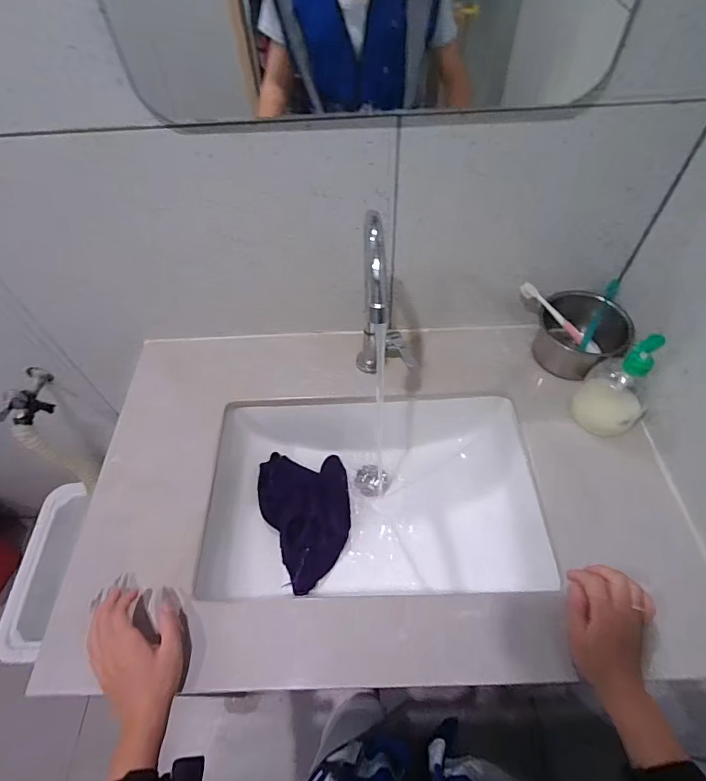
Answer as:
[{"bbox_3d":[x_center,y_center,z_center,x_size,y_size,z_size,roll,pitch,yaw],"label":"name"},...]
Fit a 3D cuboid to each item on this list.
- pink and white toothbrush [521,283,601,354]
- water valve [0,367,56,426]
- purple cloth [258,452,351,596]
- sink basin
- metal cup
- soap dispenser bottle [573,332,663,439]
[{"bbox_3d":[0.338,-0.116,0.707,0.169,0.014,0.020,40,60,-9],"label":"pink and white toothbrush"},{"bbox_3d":[-0.615,0.004,0.838,0.063,0.060,0.146,-10,39,-4],"label":"water valve"},{"bbox_3d":[-0.078,0.213,0.734,0.156,0.018,0.225,9,52,-21],"label":"purple cloth"},{"bbox_3d":[0.039,0.153,0.726,0.476,0.166,0.333,-1,55,2],"label":"sink basin"},{"bbox_3d":[0.371,-0.091,0.713,0.139,0.093,0.129,-1,55,2],"label":"metal cup"},{"bbox_3d":[0.378,-0.016,0.598,0.104,0.144,0.088,-35,60,-20],"label":"soap dispenser bottle"}]

